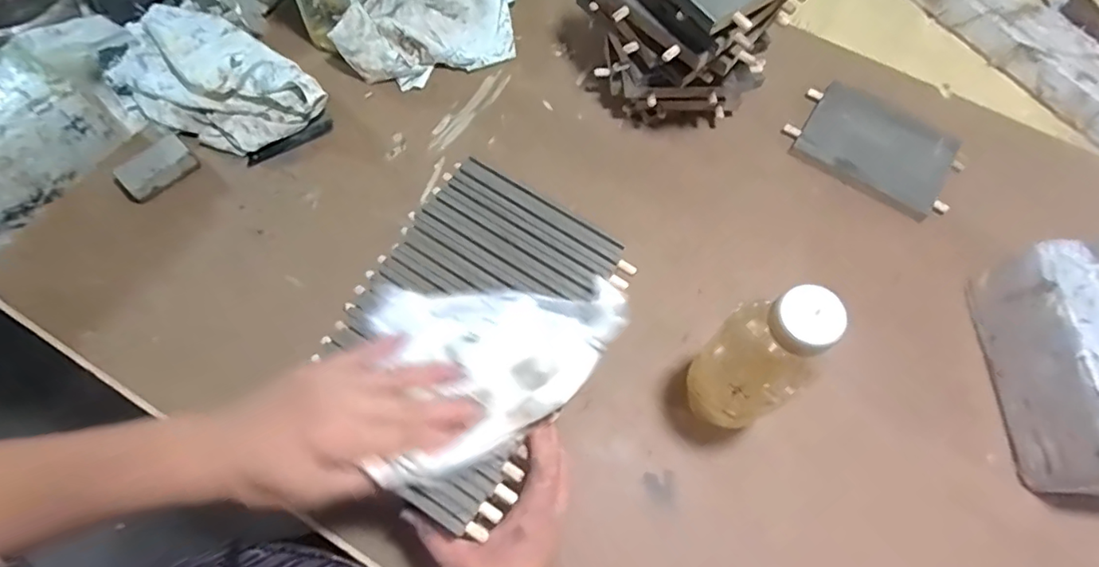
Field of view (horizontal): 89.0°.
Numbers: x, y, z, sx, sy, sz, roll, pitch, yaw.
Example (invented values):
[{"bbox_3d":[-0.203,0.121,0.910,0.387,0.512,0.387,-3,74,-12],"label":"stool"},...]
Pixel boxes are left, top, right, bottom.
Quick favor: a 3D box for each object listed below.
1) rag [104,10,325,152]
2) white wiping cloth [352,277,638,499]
[{"bbox_3d":[-0.370,-0.223,0.607,0.245,0.046,0.134,35,70,13],"label":"rag"},{"bbox_3d":[-0.029,0.052,0.391,0.181,0.040,0.129,-14,70,-5],"label":"white wiping cloth"}]

